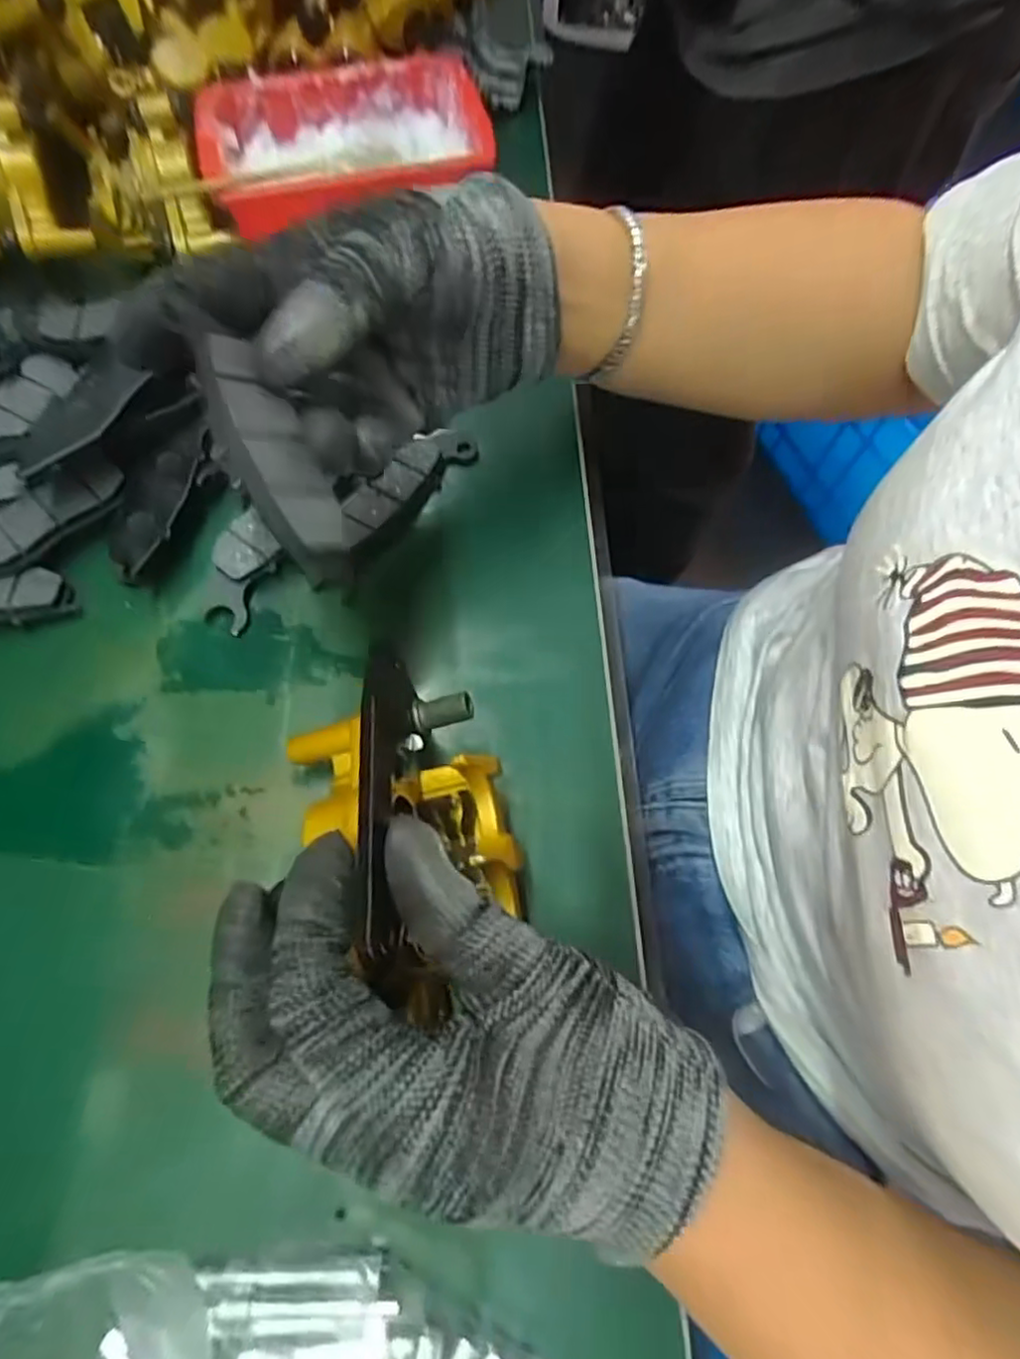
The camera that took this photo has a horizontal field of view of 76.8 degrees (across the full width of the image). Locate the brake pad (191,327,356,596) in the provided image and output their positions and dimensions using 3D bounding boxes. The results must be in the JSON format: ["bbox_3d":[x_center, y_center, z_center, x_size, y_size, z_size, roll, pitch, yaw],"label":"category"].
[{"bbox_3d":[-0.073,-0.063,0.198,0.027,0.015,0.080,-24,85,-45],"label":"brake pad"}]

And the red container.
[{"bbox_3d":[-0.089,-0.290,0.354,0.150,0.042,0.091,-10,67,-5],"label":"red container"}]

